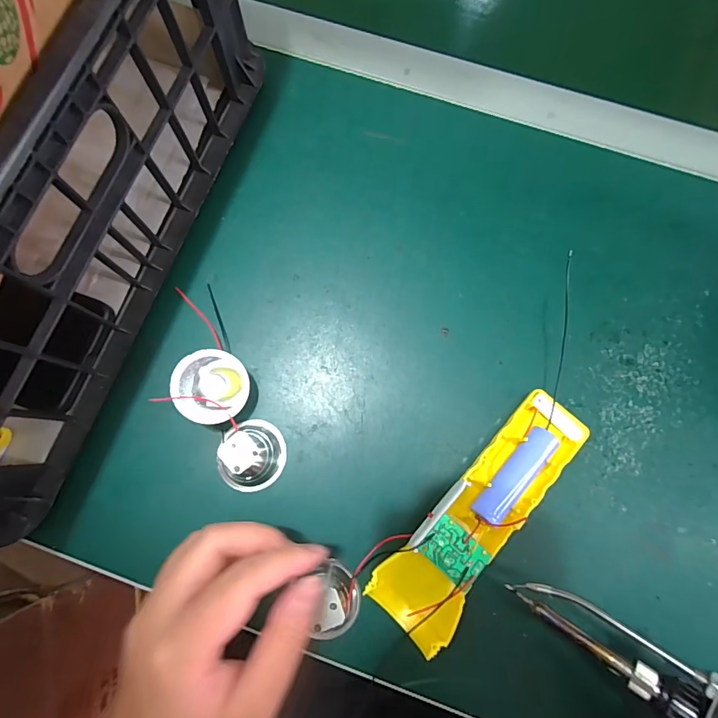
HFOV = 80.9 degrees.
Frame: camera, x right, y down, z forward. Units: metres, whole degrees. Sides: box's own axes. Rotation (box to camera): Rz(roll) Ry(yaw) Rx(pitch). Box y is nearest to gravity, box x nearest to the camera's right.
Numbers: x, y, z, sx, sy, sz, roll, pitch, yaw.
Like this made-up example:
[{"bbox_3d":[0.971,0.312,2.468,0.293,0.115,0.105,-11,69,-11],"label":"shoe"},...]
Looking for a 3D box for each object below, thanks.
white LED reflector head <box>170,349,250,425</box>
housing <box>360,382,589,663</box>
[{"bbox_3d":[-0.094,0.017,0.267,0.045,0.020,0.045,1,87,-17],"label":"white LED reflector head"},{"bbox_3d":[0.076,0.091,0.254,0.047,0.036,0.164,41,81,8],"label":"housing"}]

